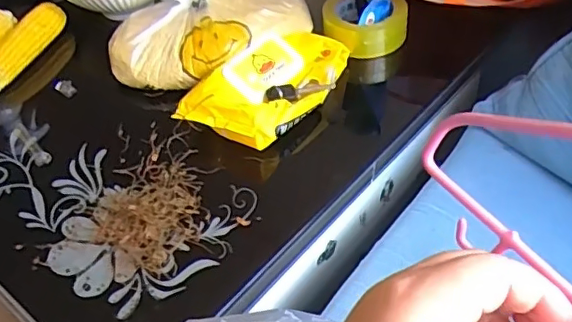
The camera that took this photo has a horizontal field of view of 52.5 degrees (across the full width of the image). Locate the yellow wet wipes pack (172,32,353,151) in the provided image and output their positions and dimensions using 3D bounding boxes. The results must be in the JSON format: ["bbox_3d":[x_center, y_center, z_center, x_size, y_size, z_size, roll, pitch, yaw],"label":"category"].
[{"bbox_3d":[-0.013,-0.089,0.673,0.102,0.052,0.207,29,55,30],"label":"yellow wet wipes pack"}]

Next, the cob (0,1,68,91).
[{"bbox_3d":[-0.355,-0.151,0.779,0.042,0.034,0.188,6,47,13],"label":"cob"}]

